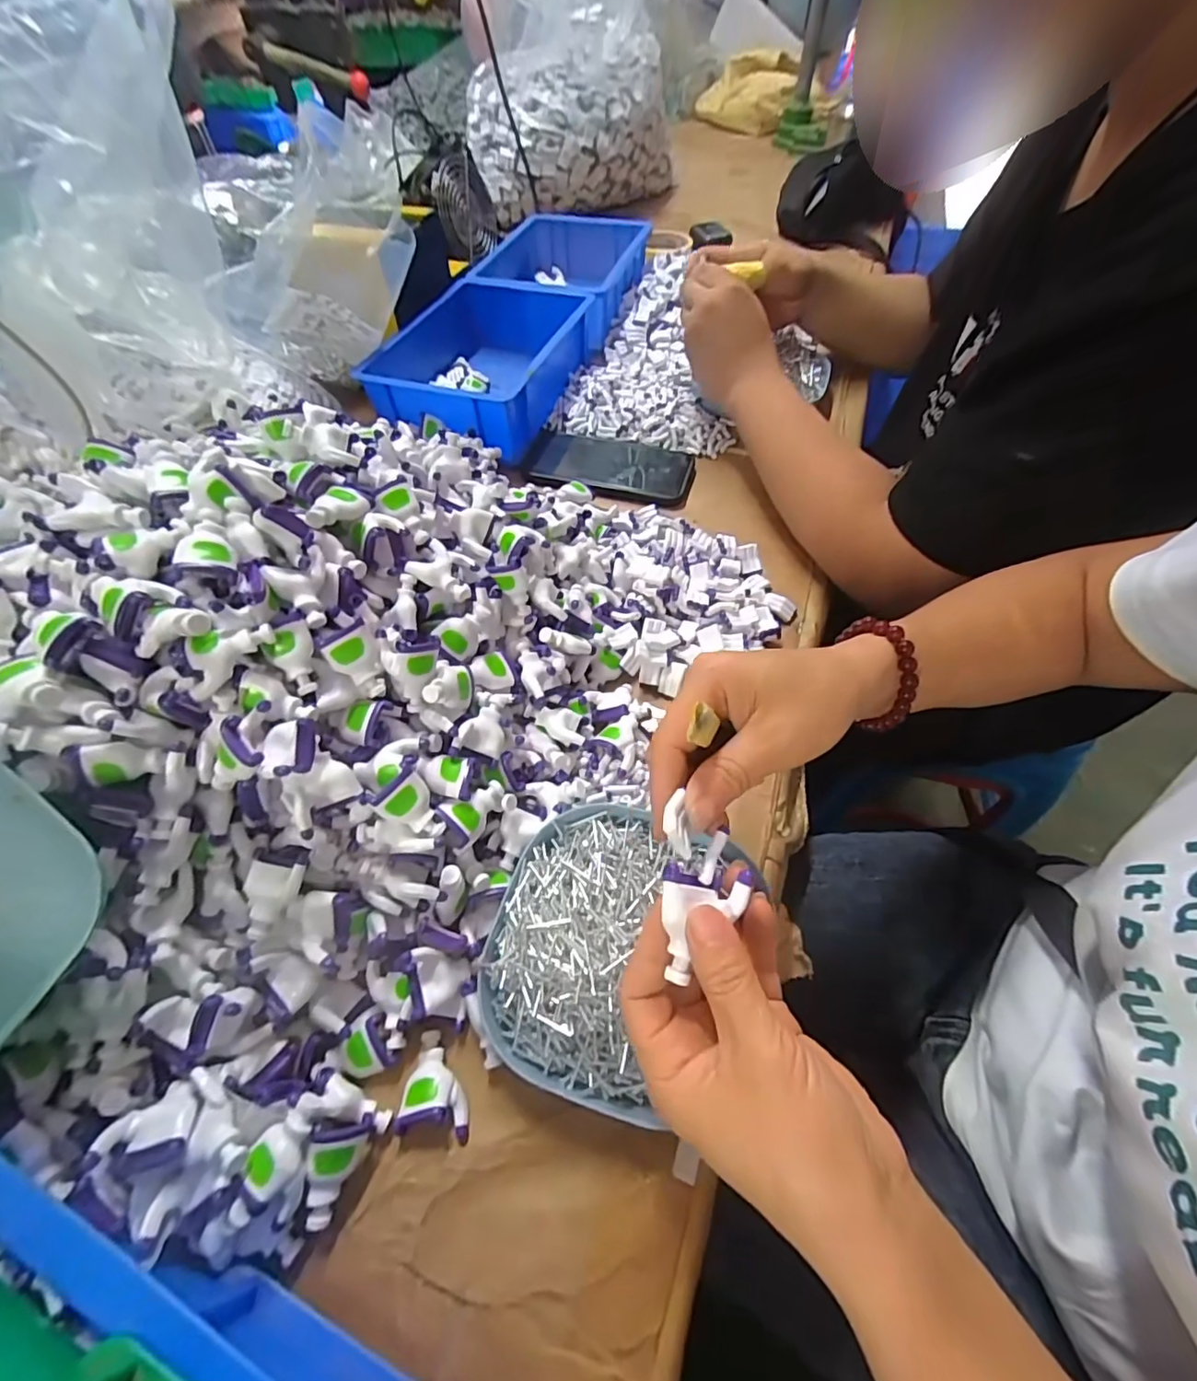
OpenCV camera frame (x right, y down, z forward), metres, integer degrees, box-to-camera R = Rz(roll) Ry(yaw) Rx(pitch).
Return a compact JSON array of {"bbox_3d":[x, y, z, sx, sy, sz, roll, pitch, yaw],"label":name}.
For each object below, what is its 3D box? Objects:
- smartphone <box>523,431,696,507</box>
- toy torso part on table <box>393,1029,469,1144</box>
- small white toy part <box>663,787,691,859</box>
[{"bbox_3d":[0.009,-0.222,0.555,0.166,0.014,0.083,17,57,12],"label":"smartphone"},{"bbox_3d":[-0.078,0.194,0.280,0.032,0.015,0.042,5,55,4],"label":"toy torso part on table"},{"bbox_3d":[0.031,0.053,0.226,0.010,0.010,0.026,3,55,2],"label":"small white toy part"}]

